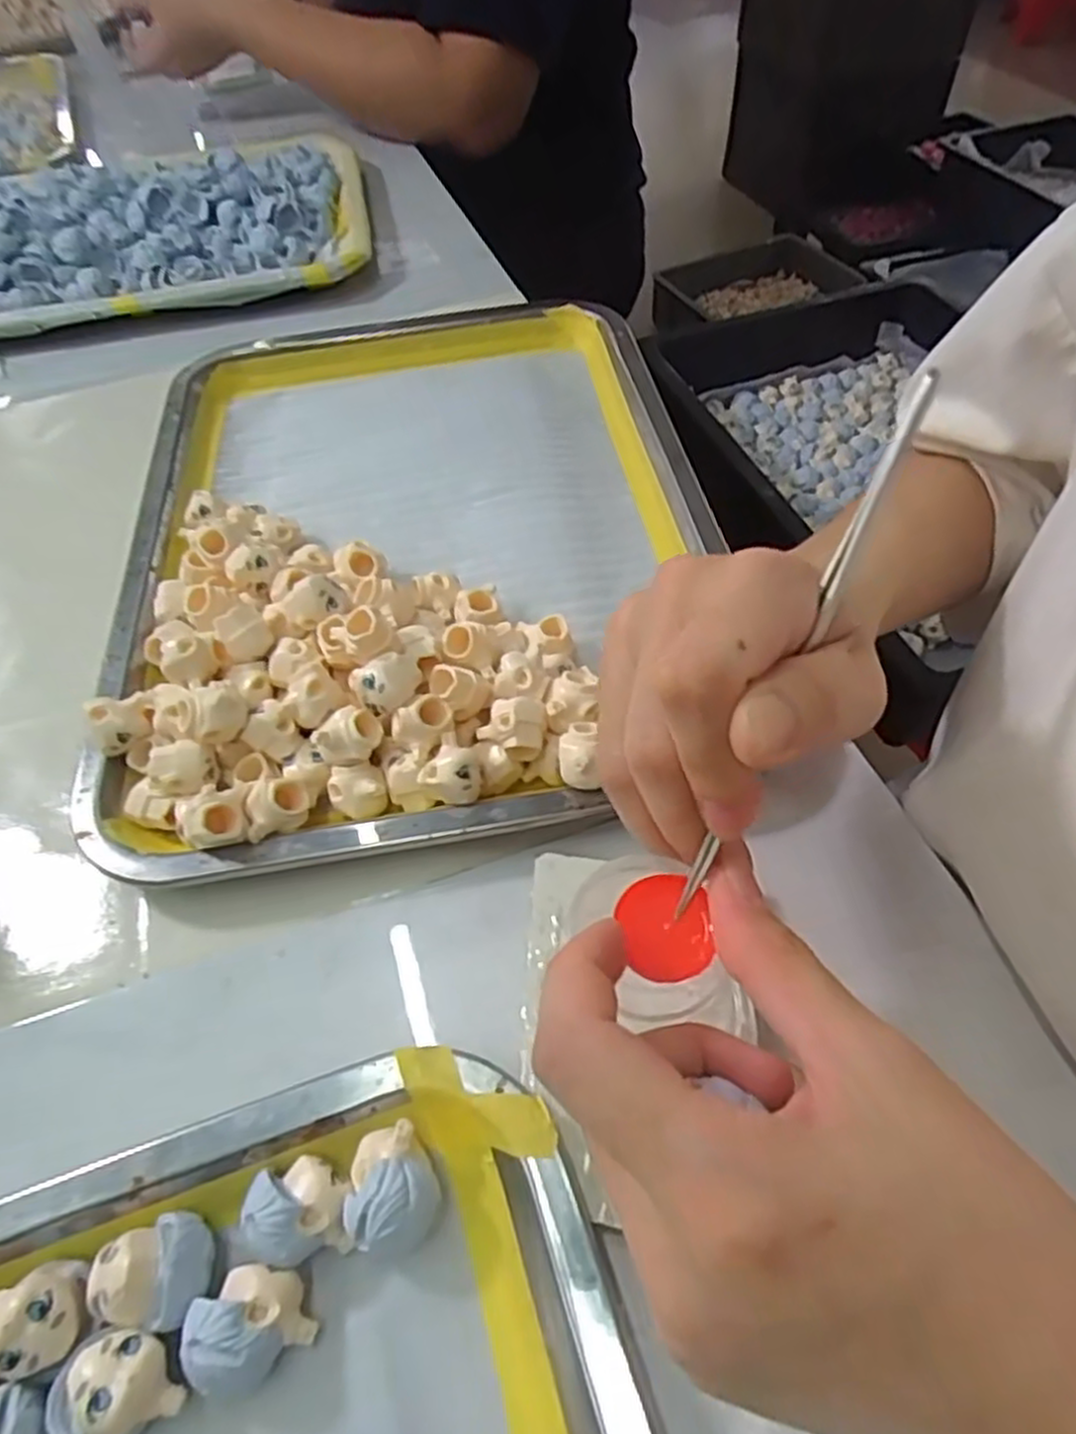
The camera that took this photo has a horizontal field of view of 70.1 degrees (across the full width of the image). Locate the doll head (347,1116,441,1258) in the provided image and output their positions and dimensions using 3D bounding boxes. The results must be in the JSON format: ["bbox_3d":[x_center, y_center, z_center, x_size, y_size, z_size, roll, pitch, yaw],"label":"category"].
[{"bbox_3d":[-0.038,0.125,0.203,0.023,0.022,0.029,-11,54,-4],"label":"doll head"}]

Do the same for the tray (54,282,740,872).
[{"bbox_3d":[-0.063,-0.102,0.363,0.265,0.042,0.363,-8,54,-2],"label":"tray"}]

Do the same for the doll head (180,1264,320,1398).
[{"bbox_3d":[-0.071,0.147,0.187,0.026,0.021,0.022,-30,58,-17],"label":"doll head"}]

